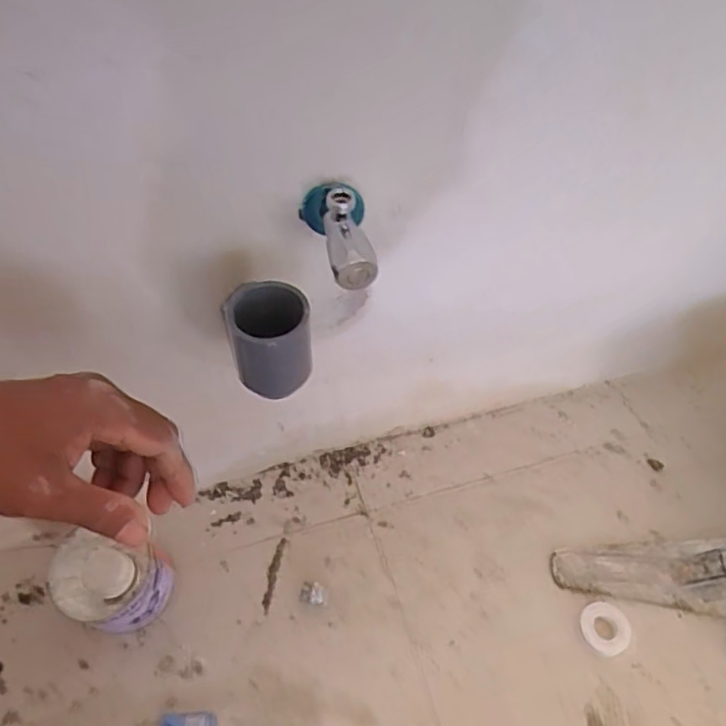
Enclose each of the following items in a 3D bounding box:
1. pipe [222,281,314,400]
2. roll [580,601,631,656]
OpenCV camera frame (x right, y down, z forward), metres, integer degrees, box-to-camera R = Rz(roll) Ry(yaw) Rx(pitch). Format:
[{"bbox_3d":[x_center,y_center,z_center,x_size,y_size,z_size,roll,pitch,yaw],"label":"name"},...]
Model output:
[{"bbox_3d":[-0.065,-0.010,0.439,0.057,0.088,0.046,-10,54,-10],"label":"pipe"},{"bbox_3d":[0.262,0.287,0.641,0.049,0.016,0.050,0,51,0],"label":"roll"}]

